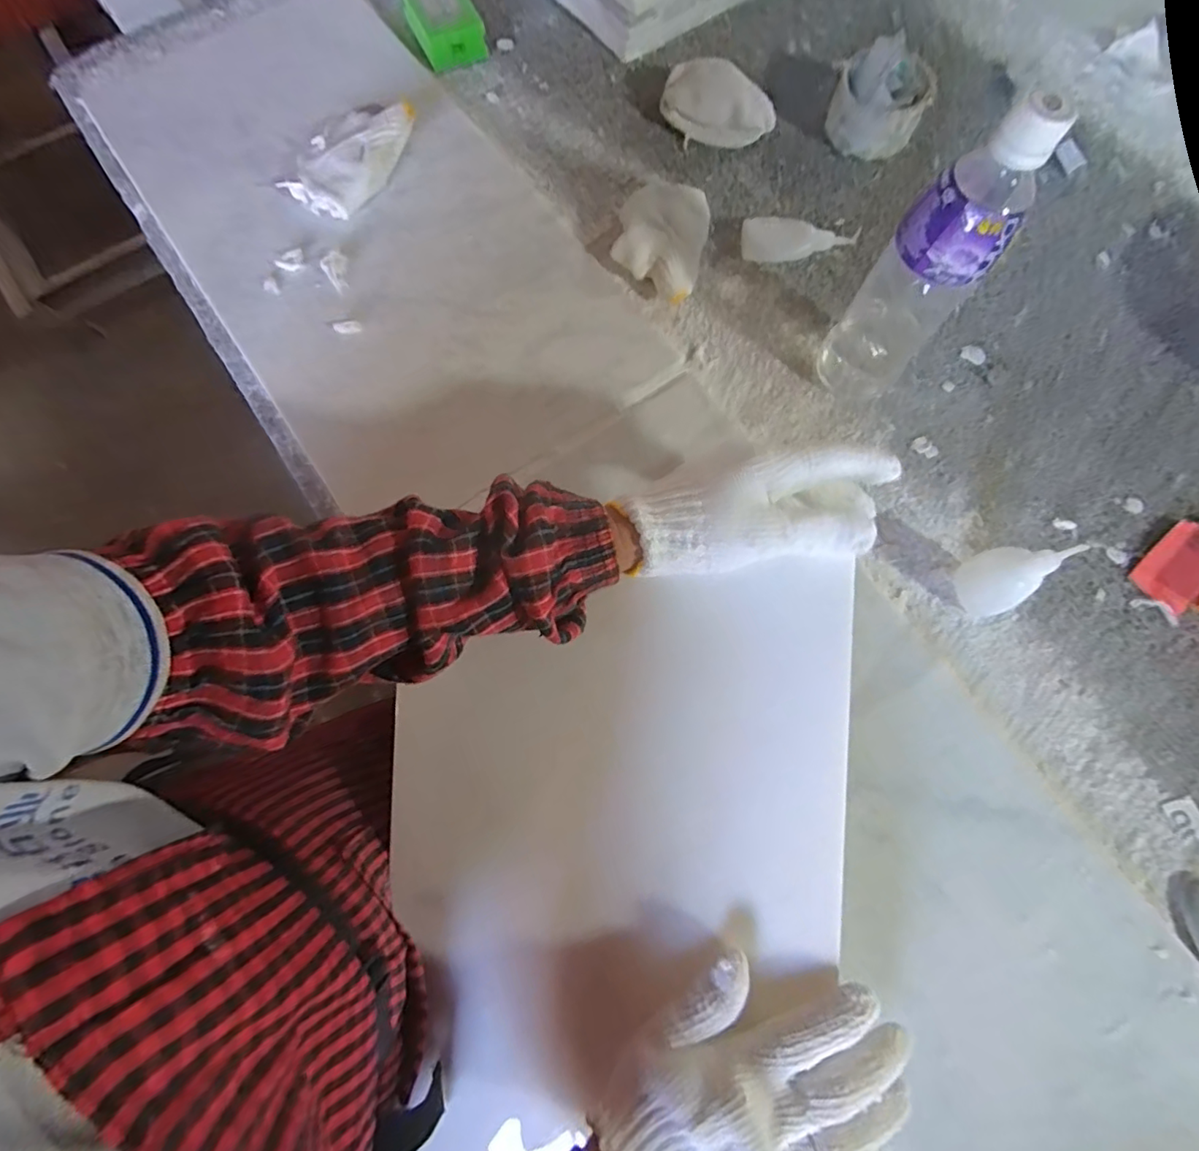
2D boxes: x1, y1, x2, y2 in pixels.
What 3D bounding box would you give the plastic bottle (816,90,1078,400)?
[{"bbox_3d":[0.221,-0.206,0.371,0.065,0.200,0.064,36,77,8],"label":"plastic bottle"}]

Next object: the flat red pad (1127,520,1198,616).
[{"bbox_3d":[0.448,-0.006,0.420,0.072,0.009,0.045,-40,79,-9],"label":"flat red pad"}]

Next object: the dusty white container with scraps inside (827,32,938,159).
[{"bbox_3d":[0.256,-0.451,0.512,0.086,0.049,0.079,26,76,6],"label":"dusty white container with scraps inside"}]

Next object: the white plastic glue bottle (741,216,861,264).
[{"bbox_3d":[0.182,-0.305,0.499,0.102,0.015,0.046,5,76,1],"label":"white plastic glue bottle"}]

